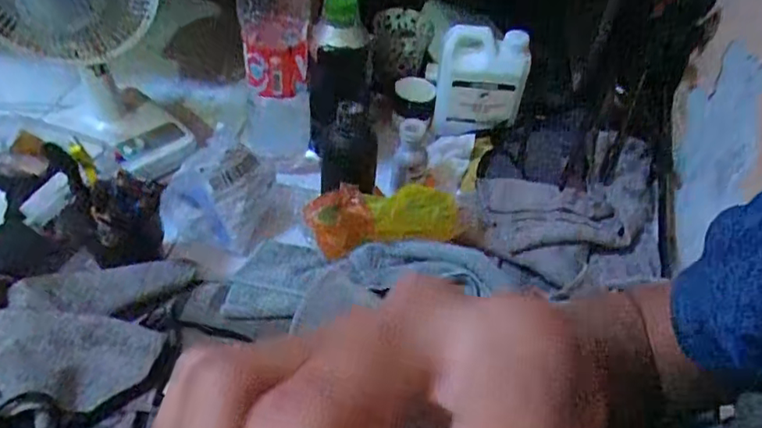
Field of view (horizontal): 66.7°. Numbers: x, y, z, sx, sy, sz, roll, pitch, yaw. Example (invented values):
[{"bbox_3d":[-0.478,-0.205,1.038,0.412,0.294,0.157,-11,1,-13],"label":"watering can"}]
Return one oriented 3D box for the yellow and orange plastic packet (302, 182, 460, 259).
[{"bbox_3d":[0.005,0.004,0.651,0.175,0.064,0.046,-1,45,-7],"label":"yellow and orange plastic packet"}]

